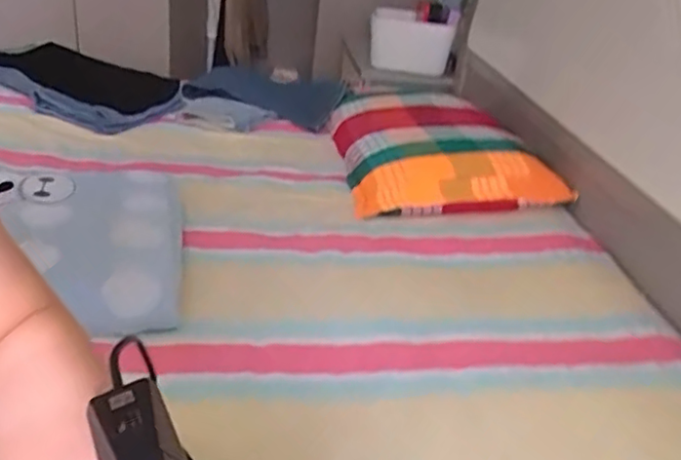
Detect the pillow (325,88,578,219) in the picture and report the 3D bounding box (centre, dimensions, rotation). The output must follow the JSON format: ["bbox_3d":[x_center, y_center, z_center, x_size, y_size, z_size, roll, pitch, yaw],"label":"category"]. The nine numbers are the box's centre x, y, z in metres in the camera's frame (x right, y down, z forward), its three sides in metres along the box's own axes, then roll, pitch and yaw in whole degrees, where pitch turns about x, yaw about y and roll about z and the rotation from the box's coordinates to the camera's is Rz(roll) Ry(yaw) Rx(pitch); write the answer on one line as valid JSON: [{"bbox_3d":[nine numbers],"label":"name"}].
[{"bbox_3d":[0.195,-0.201,1.415,0.406,0.091,0.603,2,29,-11],"label":"pillow"}]

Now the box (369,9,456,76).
[{"bbox_3d":[0.195,-0.528,1.774,0.229,0.157,0.072,11,29,5],"label":"box"}]

